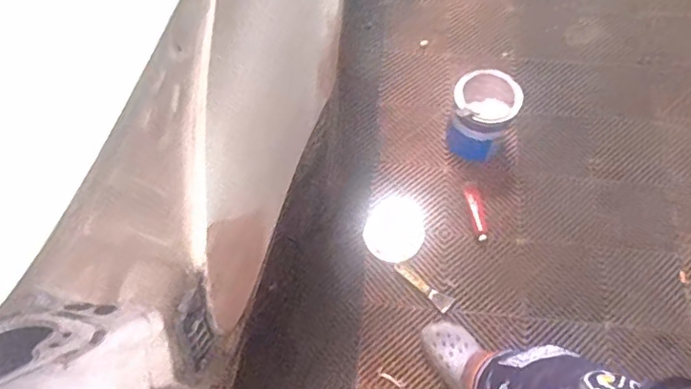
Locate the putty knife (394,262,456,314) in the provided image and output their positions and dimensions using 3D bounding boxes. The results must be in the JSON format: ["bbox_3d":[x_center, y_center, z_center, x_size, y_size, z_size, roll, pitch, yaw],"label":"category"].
[{"bbox_3d":[0.202,0.230,1.415,0.171,0.015,0.048,40,71,17],"label":"putty knife"}]

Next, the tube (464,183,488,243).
[{"bbox_3d":[0.357,0.043,1.498,0.035,0.016,0.174,-7,65,-3],"label":"tube"}]

